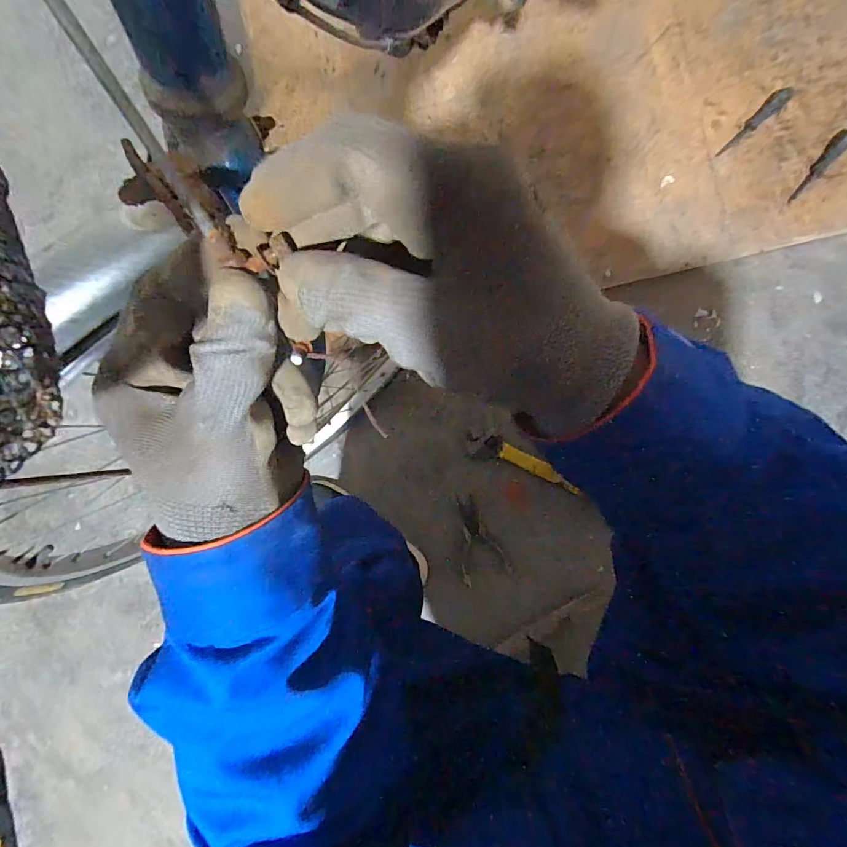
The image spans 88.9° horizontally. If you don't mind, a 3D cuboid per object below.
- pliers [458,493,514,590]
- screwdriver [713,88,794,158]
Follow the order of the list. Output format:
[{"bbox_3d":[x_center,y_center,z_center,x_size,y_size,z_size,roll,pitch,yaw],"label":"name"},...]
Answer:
[{"bbox_3d":[0.109,0.209,0.778,0.085,0.012,0.158,-5,87,5],"label":"pliers"},{"bbox_3d":[0.559,-0.506,0.729,0.028,0.023,0.143,45,92,5],"label":"screwdriver"}]

